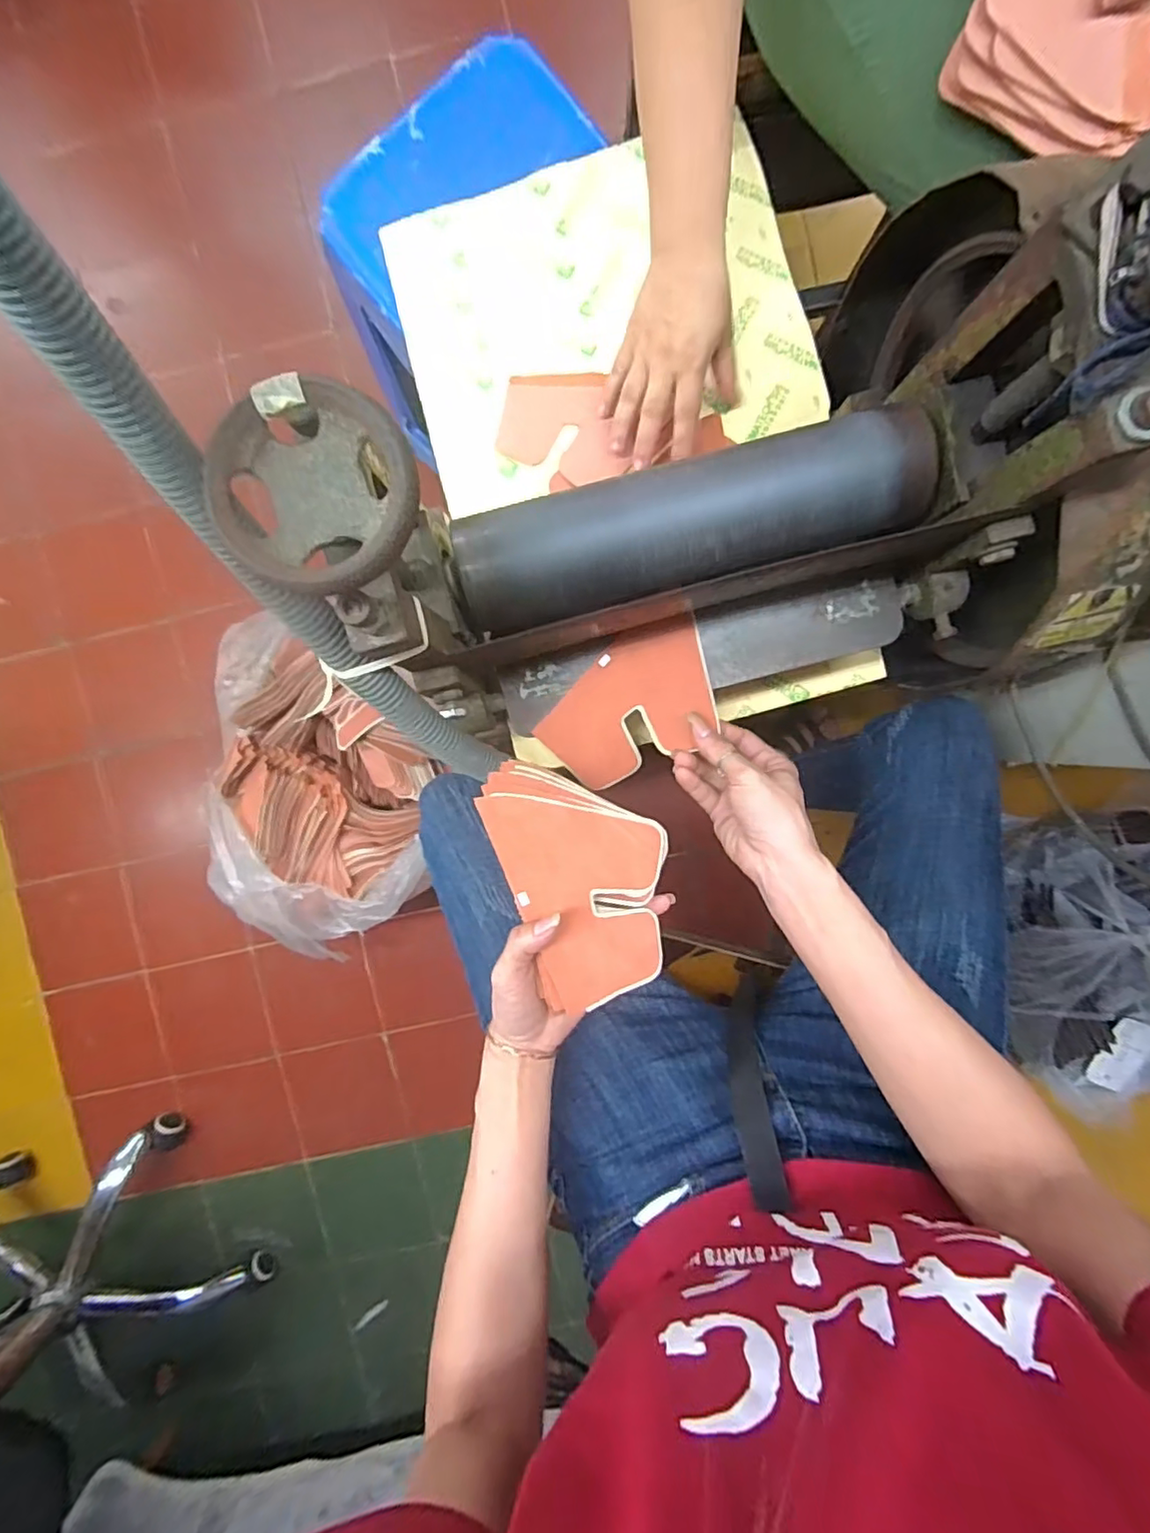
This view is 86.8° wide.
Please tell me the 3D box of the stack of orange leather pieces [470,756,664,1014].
[{"bbox_3d":[0.009,0.073,0.408,0.105,0.035,0.161,-17,97,-4],"label":"stack of orange leather pieces"}]

